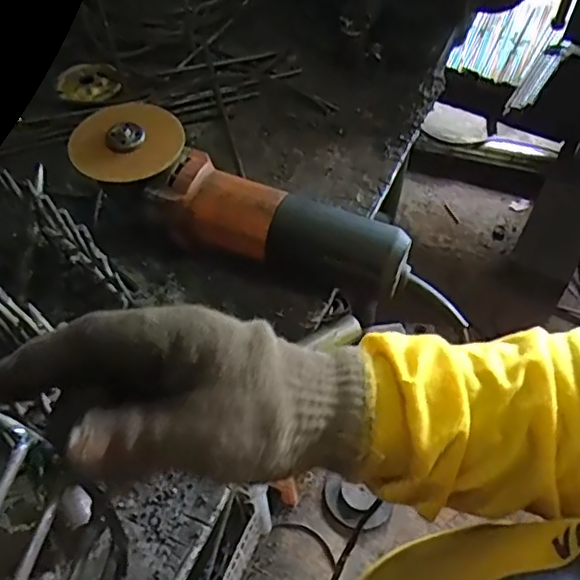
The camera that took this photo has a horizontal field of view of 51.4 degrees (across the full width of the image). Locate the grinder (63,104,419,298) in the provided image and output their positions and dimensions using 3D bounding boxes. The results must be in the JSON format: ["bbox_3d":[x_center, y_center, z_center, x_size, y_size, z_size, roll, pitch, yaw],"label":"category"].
[{"bbox_3d":[-0.037,-0.074,0.487,0.276,0.074,0.080,16,57,11],"label":"grinder"}]

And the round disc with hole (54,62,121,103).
[{"bbox_3d":[-0.218,-0.224,0.650,0.064,0.009,0.061,0,55,0],"label":"round disc with hole"}]

